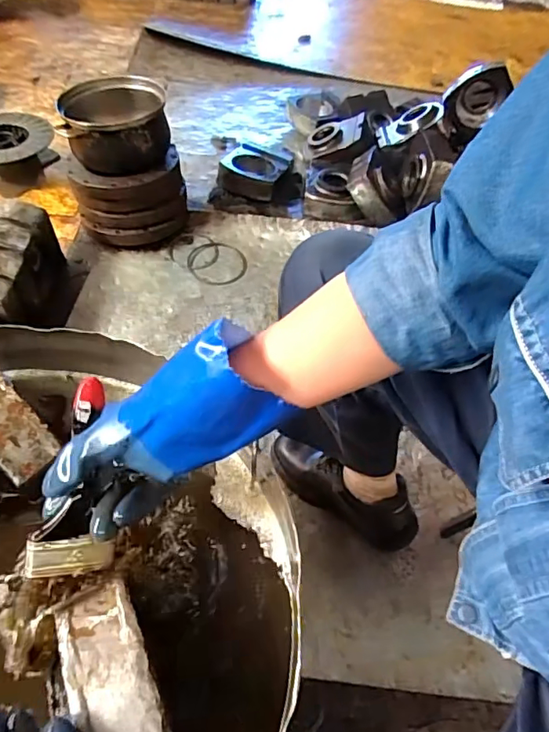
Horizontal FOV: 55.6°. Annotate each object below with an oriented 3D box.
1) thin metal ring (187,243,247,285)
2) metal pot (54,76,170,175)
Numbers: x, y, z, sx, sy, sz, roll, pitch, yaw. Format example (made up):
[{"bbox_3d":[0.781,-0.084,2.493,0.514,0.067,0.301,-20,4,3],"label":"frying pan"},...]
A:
[{"bbox_3d":[-0.140,-0.252,1.278,0.148,0.007,0.136,4,64,-9],"label":"thin metal ring"},{"bbox_3d":[-0.357,-0.541,1.186,0.218,0.139,0.215,3,53,-4],"label":"metal pot"}]

